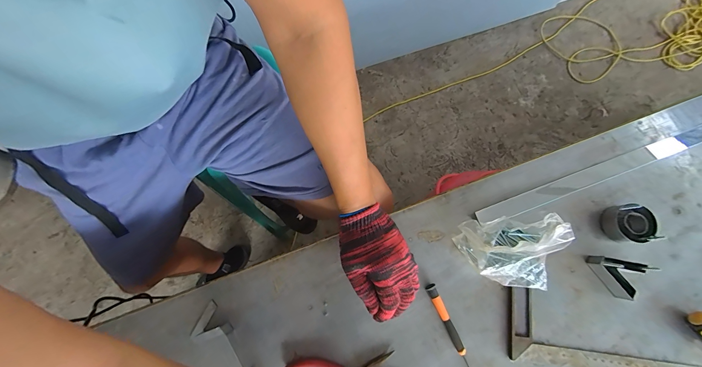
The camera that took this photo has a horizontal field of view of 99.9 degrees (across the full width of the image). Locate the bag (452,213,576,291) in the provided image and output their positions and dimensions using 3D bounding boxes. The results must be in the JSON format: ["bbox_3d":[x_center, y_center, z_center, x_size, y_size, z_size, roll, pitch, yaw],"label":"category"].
[{"bbox_3d":[0.211,0.091,0.394,0.120,0.080,0.092,1,76,2],"label":"bag"}]

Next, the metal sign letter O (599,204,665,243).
[{"bbox_3d":[0.392,0.058,0.418,0.051,0.035,0.052,0,76,2],"label":"metal sign letter O"}]

